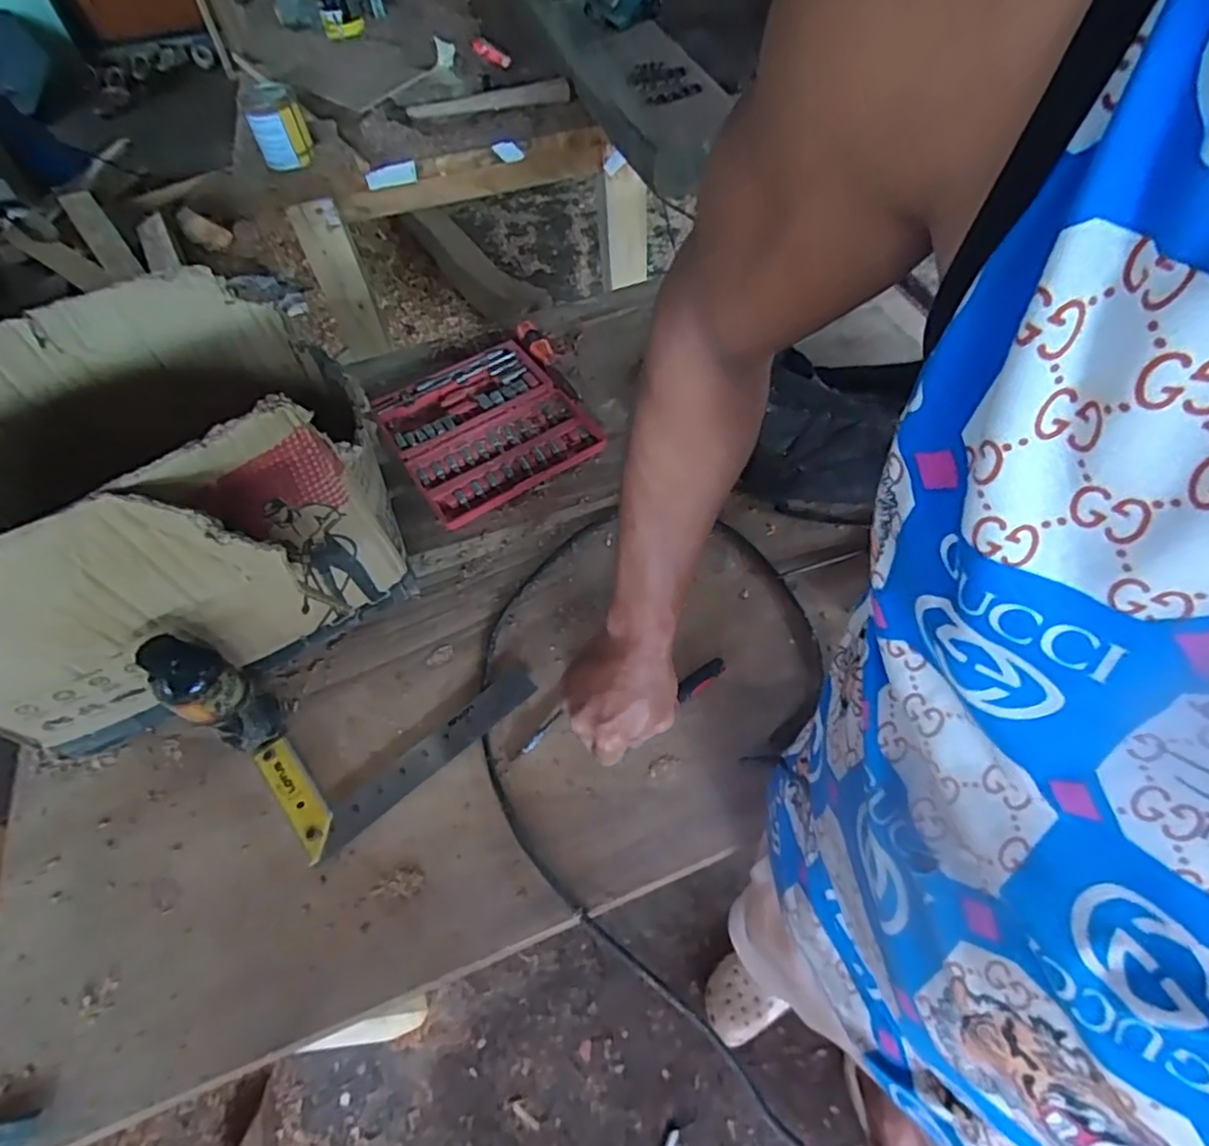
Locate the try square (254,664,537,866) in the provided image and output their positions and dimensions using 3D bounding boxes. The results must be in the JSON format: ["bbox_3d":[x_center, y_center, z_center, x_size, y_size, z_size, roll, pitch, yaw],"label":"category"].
[{"bbox_3d":[-0.201,0.149,0.635,0.249,0.008,0.122,-36,60,-19],"label":"try square"}]

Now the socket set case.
[{"bbox_3d":[-0.161,-0.201,0.855,0.227,0.019,0.259,-30,59,-15],"label":"socket set case"}]

